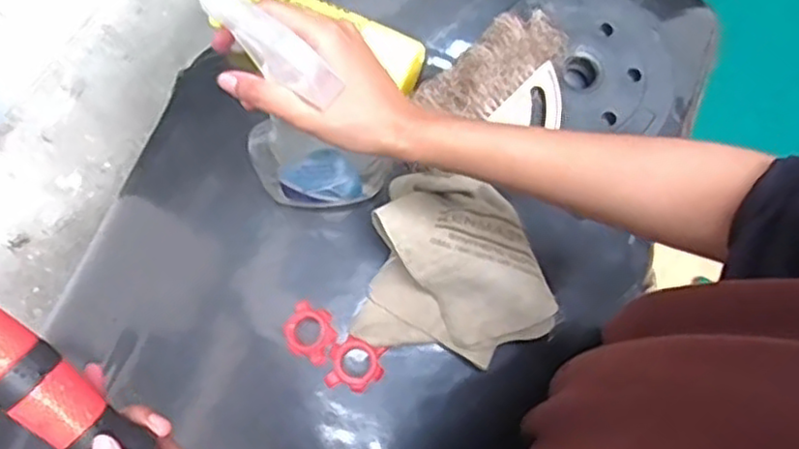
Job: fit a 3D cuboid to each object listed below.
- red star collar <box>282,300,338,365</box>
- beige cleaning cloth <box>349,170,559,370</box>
[{"bbox_3d":[-0.067,0.081,0.529,0.037,0.021,0.040,23,75,5],"label":"red star collar"},{"bbox_3d":[0.050,0.033,0.534,0.147,0.059,0.133,11,74,2],"label":"beige cleaning cloth"}]

